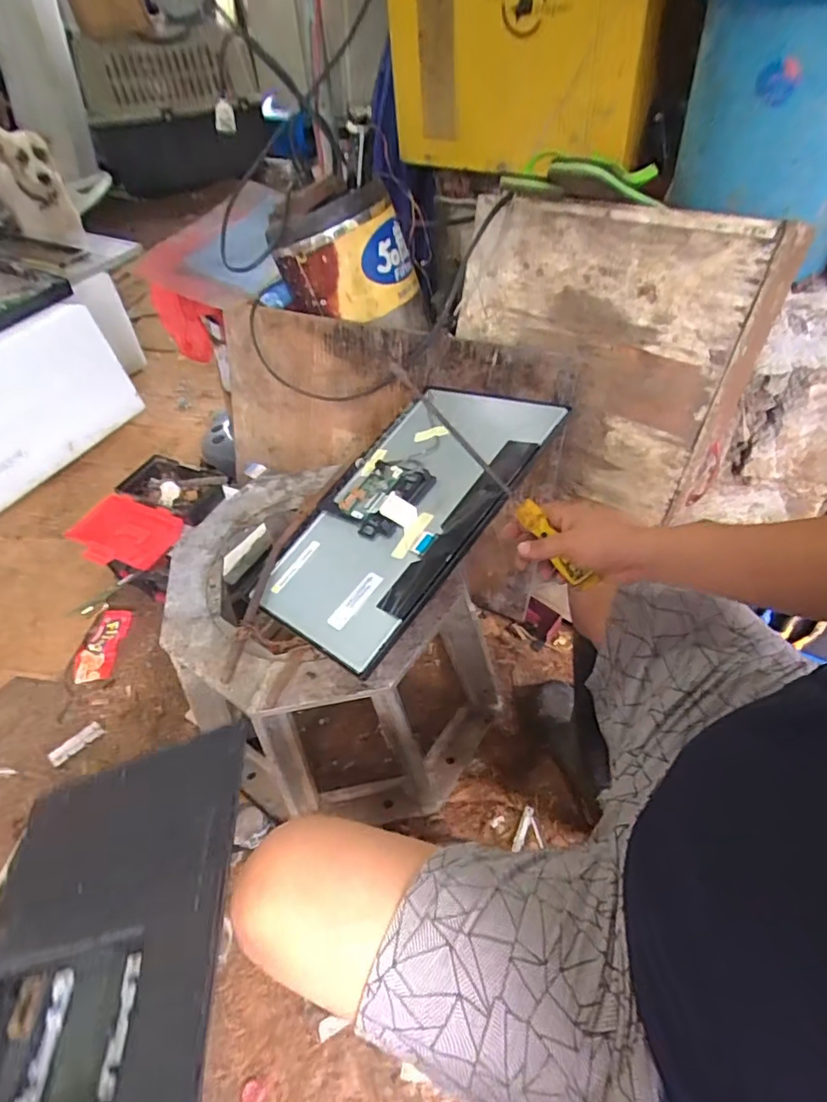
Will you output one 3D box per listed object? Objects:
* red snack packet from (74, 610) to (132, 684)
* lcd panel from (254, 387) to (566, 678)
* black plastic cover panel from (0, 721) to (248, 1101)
[{"bbox_3d":[-0.625,0.189,1.114,0.069,0.008,0.152,13,59,-11],"label":"red snack packet"},{"bbox_3d":[-0.020,-0.065,0.733,0.266,0.020,0.424,23,67,41],"label":"lcd panel"},{"bbox_3d":[-0.257,0.365,0.417,0.262,0.033,0.422,-22,42,10],"label":"black plastic cover panel"}]

